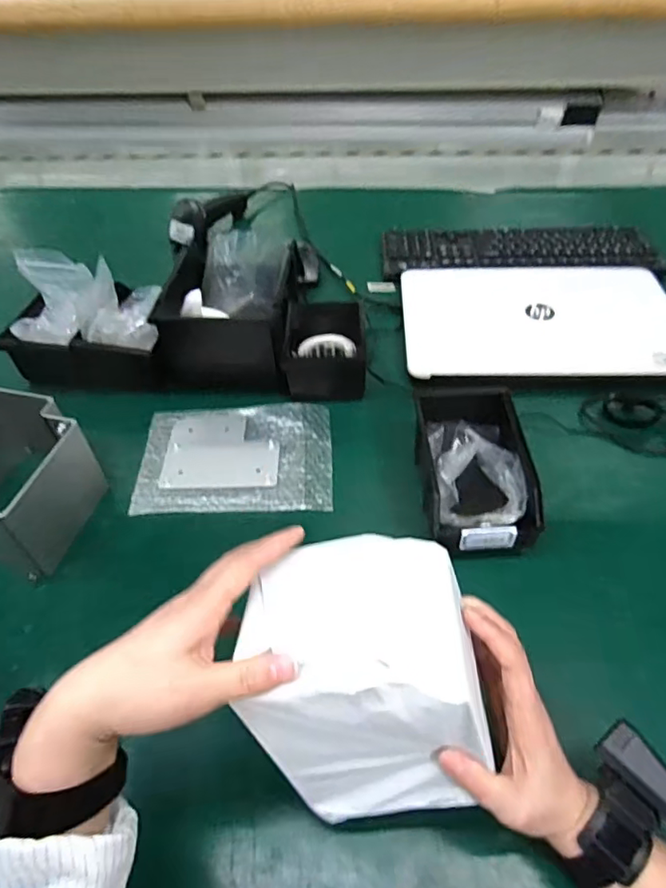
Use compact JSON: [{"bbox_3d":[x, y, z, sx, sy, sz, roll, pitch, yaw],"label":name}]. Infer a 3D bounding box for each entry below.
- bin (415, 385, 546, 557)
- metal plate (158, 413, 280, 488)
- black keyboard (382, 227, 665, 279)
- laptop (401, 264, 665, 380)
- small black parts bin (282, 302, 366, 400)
[{"bbox_3d":[0.145,0.020,0.592,0.107,0.068,0.202,-2,48,2],"label":"bin"},{"bbox_3d":[-0.130,0.006,0.667,0.132,0.004,0.114,-1,49,2],"label":"metal plate"},{"bbox_3d":[0.301,-0.317,0.914,0.427,0.018,0.148,1,49,5],"label":"black keyboard"},{"bbox_3d":[0.284,-0.184,0.783,0.360,0.024,0.249,-1,49,3],"label":"laptop"},{"bbox_3d":[-0.008,-0.120,0.720,0.098,0.069,0.113,0,49,3],"label":"small black parts bin"}]

